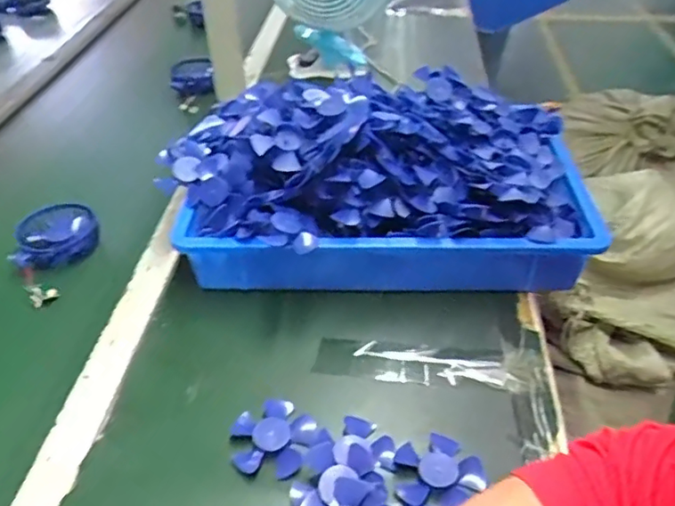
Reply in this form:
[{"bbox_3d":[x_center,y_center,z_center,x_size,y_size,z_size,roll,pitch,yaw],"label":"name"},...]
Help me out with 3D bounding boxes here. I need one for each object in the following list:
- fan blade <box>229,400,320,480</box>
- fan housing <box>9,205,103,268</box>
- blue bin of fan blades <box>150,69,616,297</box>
[{"bbox_3d":[-0.054,0.158,0.497,0.070,0.012,0.065,0,41,0],"label":"fan blade"},{"bbox_3d":[-0.332,-0.019,0.684,0.094,0.034,0.093,-14,43,-15],"label":"fan housing"},{"bbox_3d":[0.042,-0.084,0.649,0.441,0.161,0.257,0,41,0],"label":"blue bin of fan blades"}]

